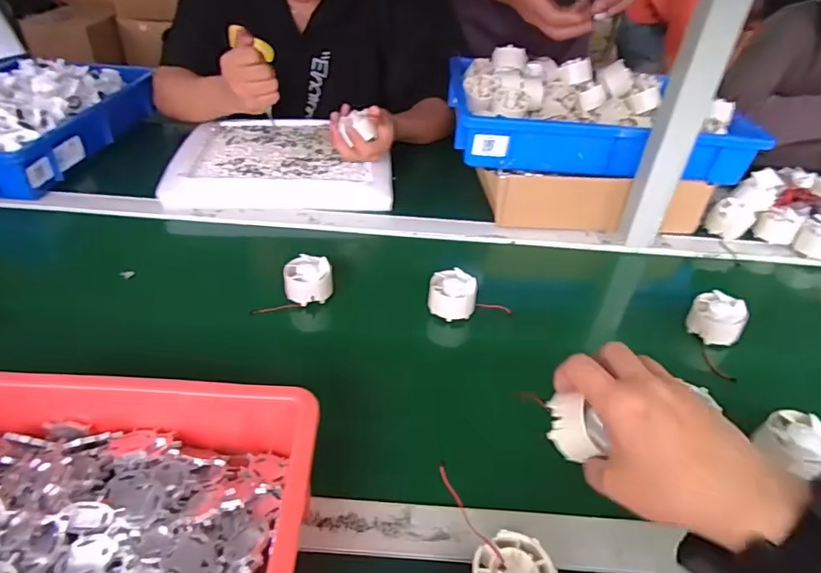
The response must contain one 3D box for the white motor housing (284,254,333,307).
[{"bbox_3d":[-0.118,-0.008,0.593,0.054,0.038,0.048,-2,38,-8],"label":"white motor housing"}]

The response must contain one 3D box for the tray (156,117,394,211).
[{"bbox_3d":[-0.207,-0.211,0.844,0.332,0.037,0.297,-2,38,-7],"label":"tray"}]

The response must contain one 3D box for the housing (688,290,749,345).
[{"bbox_3d":[0.341,0.036,0.568,0.054,0.041,0.040,31,45,30],"label":"housing"}]

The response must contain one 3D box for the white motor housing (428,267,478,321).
[{"bbox_3d":[0.048,0.008,0.584,0.053,0.035,0.053,3,38,-1],"label":"white motor housing"}]

